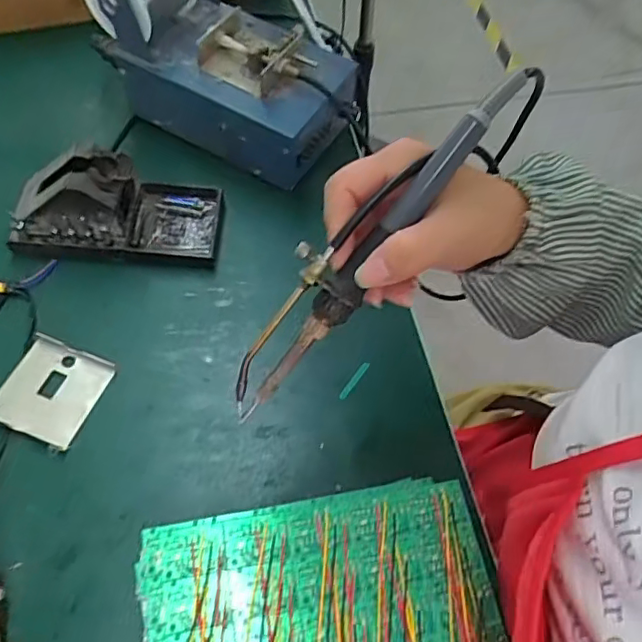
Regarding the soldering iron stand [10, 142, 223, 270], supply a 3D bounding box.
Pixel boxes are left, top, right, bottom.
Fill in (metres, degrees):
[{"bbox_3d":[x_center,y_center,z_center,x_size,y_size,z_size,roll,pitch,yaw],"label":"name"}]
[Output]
[{"bbox_3d":[-0.165,-0.097,0.467,0.160,0.070,0.079,1,61,-3],"label":"soldering iron stand"}]

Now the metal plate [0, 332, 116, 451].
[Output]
[{"bbox_3d":[-0.192,0.048,0.421,0.063,0.012,0.069,20,61,8],"label":"metal plate"}]

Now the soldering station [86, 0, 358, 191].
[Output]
[{"bbox_3d":[-0.081,-0.236,0.508,0.221,0.111,0.116,31,63,14],"label":"soldering station"}]

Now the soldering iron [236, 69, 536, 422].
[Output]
[{"bbox_3d":[0.020,-0.038,0.289,0.032,0.021,0.210,42,98,19],"label":"soldering iron"}]

